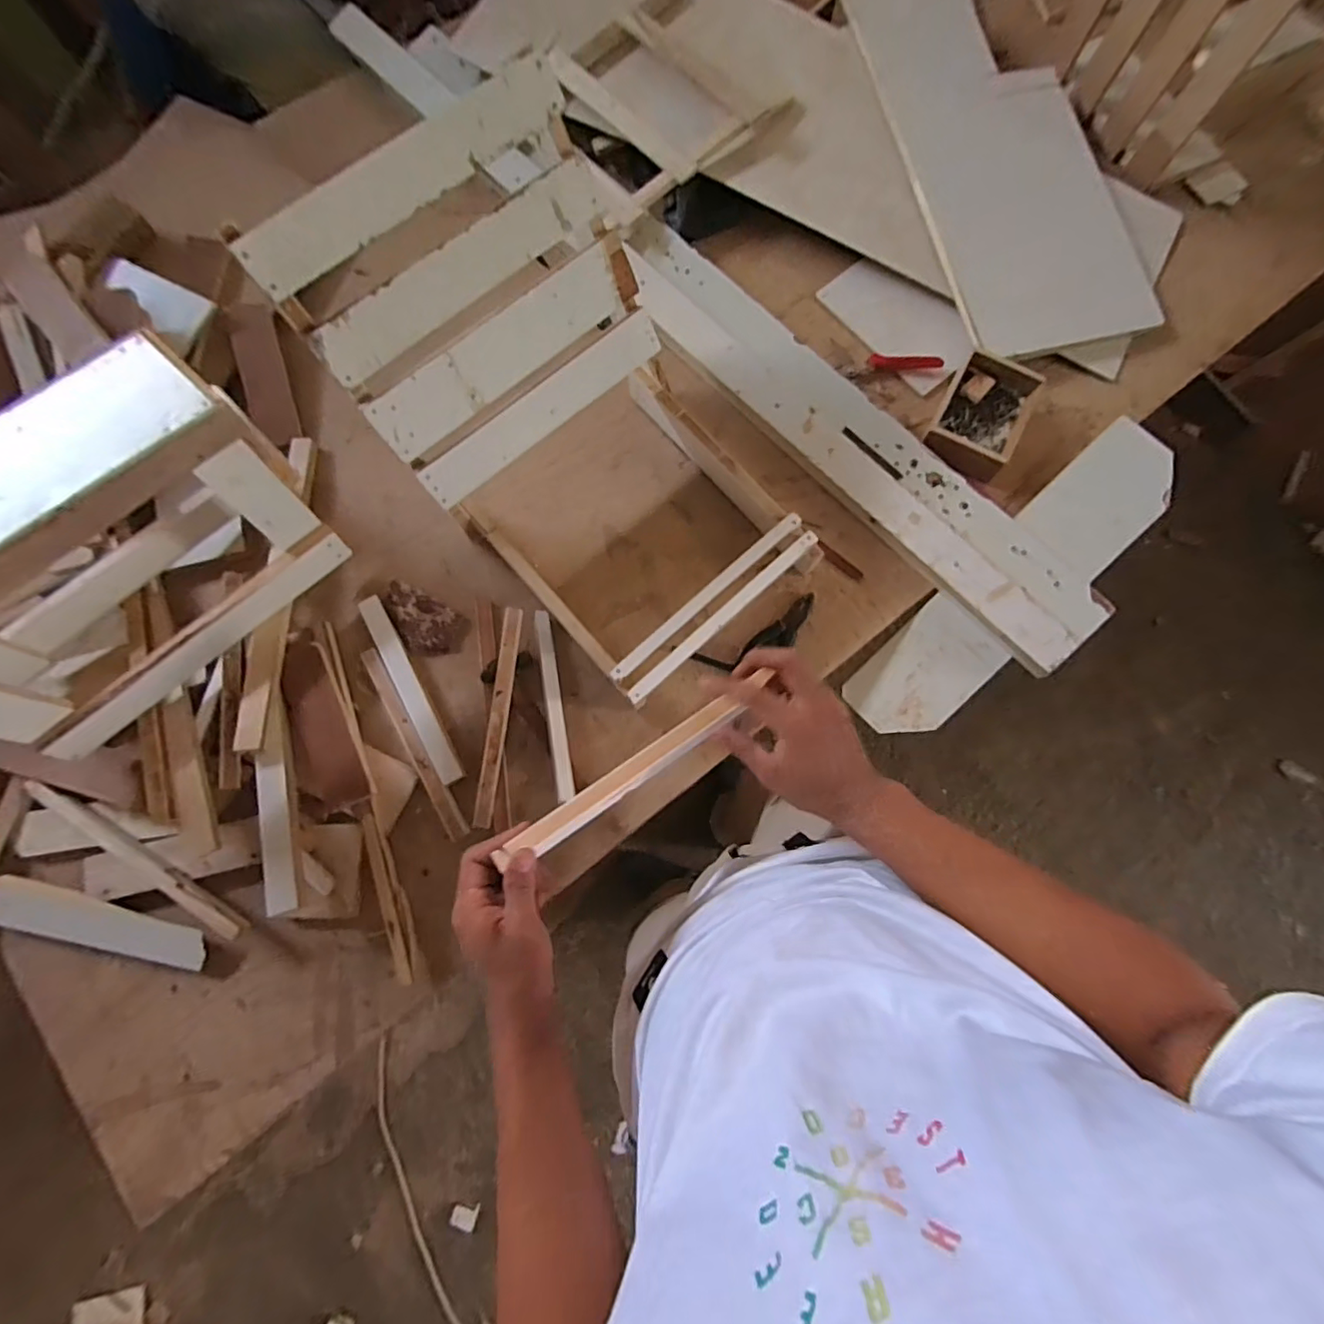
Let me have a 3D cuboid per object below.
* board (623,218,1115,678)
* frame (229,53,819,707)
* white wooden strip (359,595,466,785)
[{"bbox_3d":[0.227,-0.300,0.744,0.128,0.025,0.767,-44,81,-3],"label":"board"},{"bbox_3d":[-0.069,-0.252,0.610,0.348,0.295,0.484,-42,81,-10],"label":"frame"},{"bbox_3d":[-0.301,0.031,0.686,0.028,0.016,0.245,-28,84,-6],"label":"white wooden strip"}]

